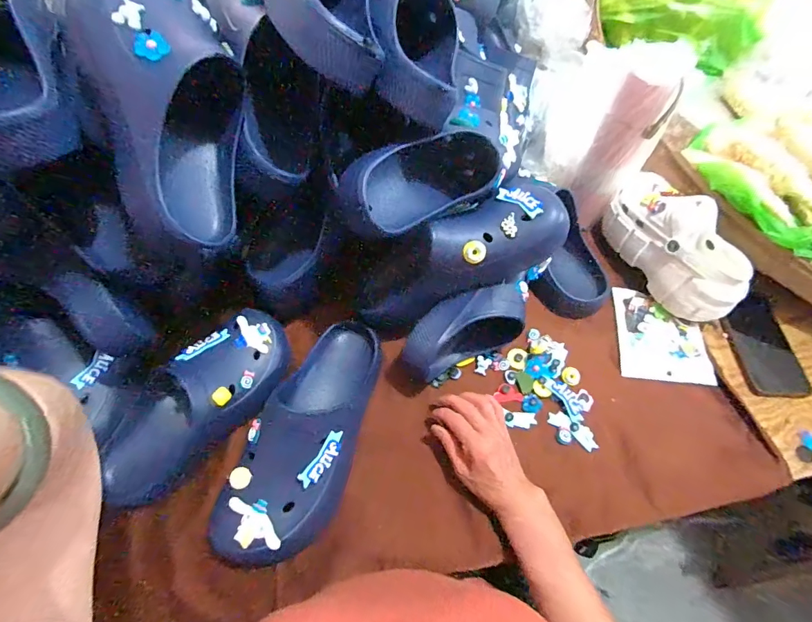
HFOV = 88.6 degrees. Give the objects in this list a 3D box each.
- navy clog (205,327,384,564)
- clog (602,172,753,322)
[{"bbox_3d":[-0.109,0.136,0.482,0.112,0.082,0.272,14,62,5],"label":"navy clog"},{"bbox_3d":[0.378,-0.099,0.595,0.090,0.098,0.238,-15,63,-10],"label":"clog"}]

